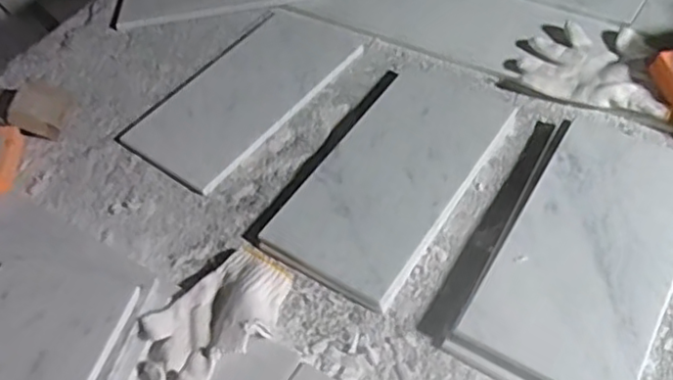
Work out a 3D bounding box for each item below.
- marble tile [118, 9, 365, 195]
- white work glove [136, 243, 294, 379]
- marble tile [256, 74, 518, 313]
[{"bbox_3d":[-0.118,-0.131,0.834,0.160,0.018,0.311,30,61,28],"label":"marble tile"},{"bbox_3d":[-0.114,0.122,0.612,0.092,0.027,0.164,33,63,30],"label":"white work glove"},{"bbox_3d":[0.066,-0.022,0.718,0.156,0.024,0.308,25,59,26],"label":"marble tile"}]

